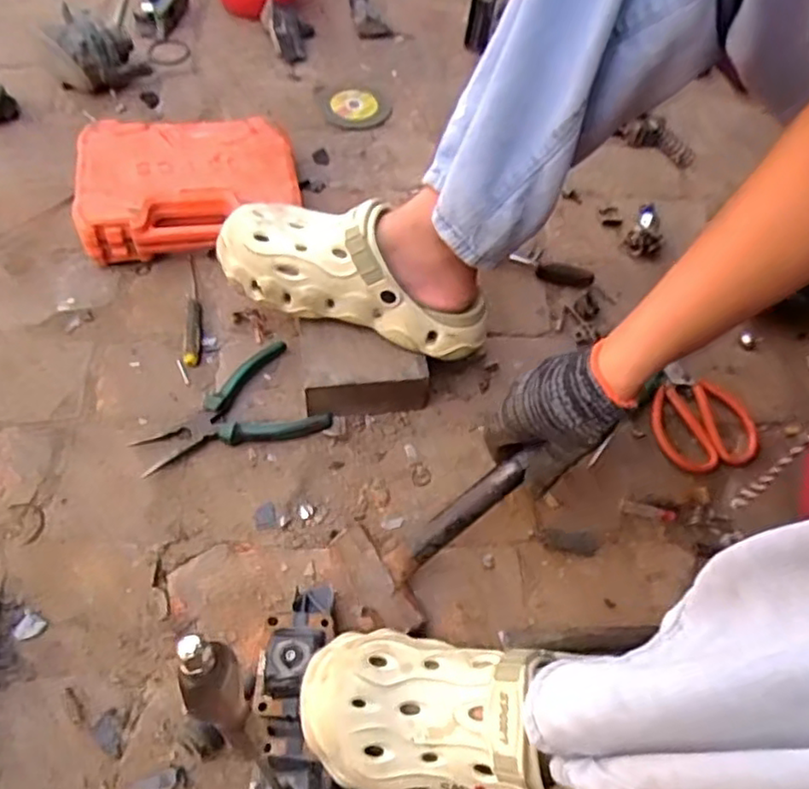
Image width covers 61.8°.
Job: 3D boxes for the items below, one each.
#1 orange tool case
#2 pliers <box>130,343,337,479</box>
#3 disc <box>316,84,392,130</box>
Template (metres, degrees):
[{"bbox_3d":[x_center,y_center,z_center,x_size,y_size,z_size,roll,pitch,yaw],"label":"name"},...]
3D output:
[{"bbox_3d":[-0.251,-0.250,0.806,0.247,0.066,0.191,-6,58,-9],"label":"orange tool case"},{"bbox_3d":[-0.173,0.021,0.660,0.171,0.029,0.103,-24,63,-20],"label":"pliers"},{"bbox_3d":[-0.072,-0.414,0.964,0.098,0.016,0.095,1,69,-3],"label":"disc"}]

